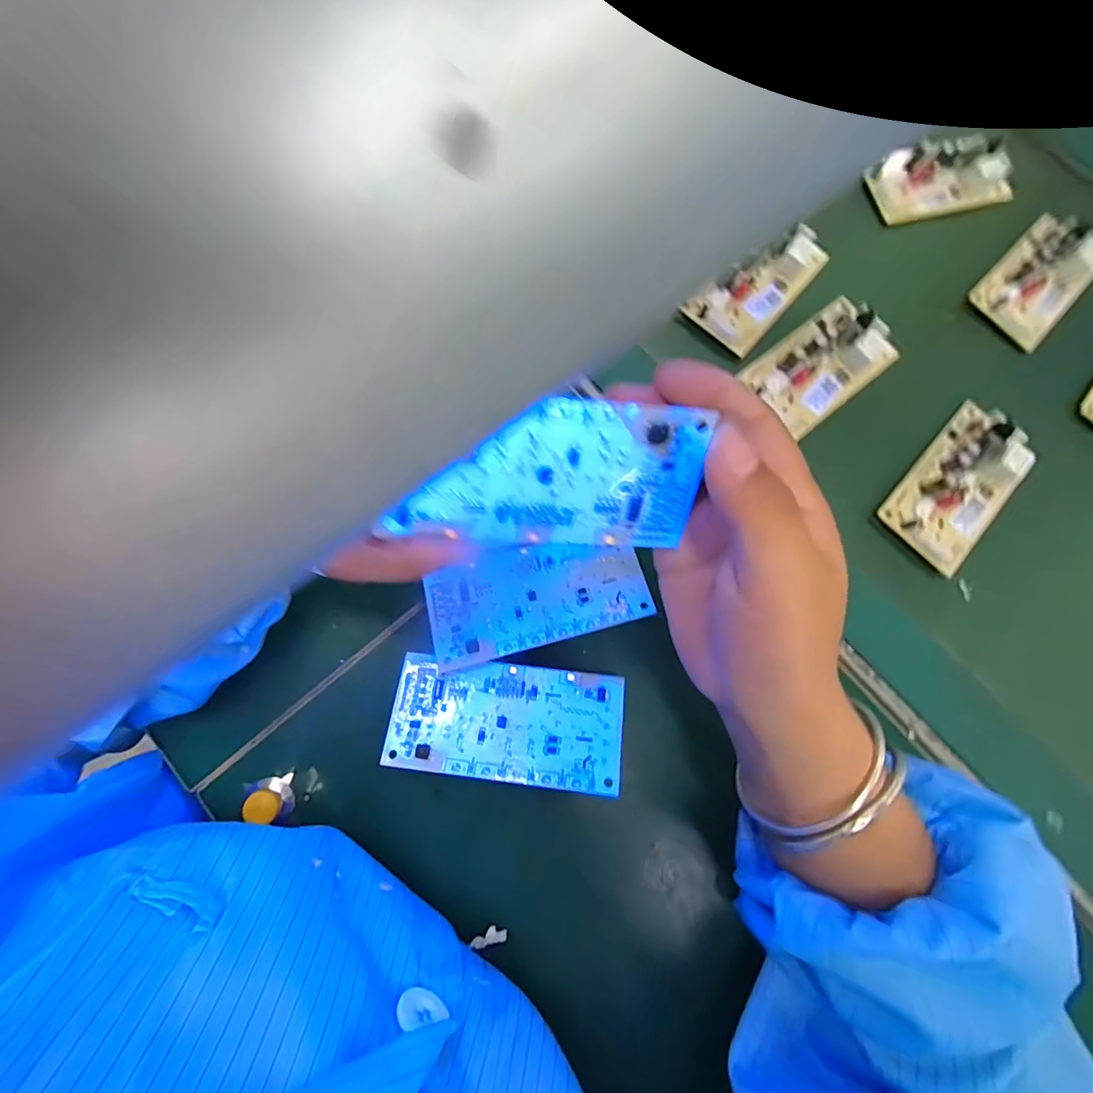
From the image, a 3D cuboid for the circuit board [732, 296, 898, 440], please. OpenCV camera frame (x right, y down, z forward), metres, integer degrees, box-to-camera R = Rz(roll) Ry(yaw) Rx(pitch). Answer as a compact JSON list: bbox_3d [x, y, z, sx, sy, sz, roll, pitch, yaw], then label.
[{"bbox_3d":[0.181,-0.120,0.324,0.097,0.020,0.057,-38,83,-11],"label":"circuit board"}]

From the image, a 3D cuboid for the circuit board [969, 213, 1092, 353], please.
[{"bbox_3d":[0.354,-0.193,0.355,0.057,0.011,0.107,44,79,6],"label":"circuit board"}]

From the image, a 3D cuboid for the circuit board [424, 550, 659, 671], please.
[{"bbox_3d":[-0.006,0.024,0.263,0.112,0.011,0.053,-13,79,-7],"label":"circuit board"}]

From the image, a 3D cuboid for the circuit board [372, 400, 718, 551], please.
[{"bbox_3d":[0.001,-0.024,0.175,0.106,0.055,0.004,1,35,-7],"label":"circuit board"}]

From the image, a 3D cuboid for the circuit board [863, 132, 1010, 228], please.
[{"bbox_3d":[0.295,-0.277,0.373,0.115,0.016,0.049,-15,79,-7],"label":"circuit board"}]

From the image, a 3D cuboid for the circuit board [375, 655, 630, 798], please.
[{"bbox_3d":[-0.019,0.087,0.250,0.113,0.004,0.055,7,65,2],"label":"circuit board"}]

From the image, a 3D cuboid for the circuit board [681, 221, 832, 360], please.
[{"bbox_3d":[0.145,-0.181,0.339,0.050,0.015,0.109,41,78,5],"label":"circuit board"}]

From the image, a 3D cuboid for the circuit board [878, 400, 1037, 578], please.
[{"bbox_3d":[0.259,-0.038,0.309,0.055,0.015,0.111,44,79,6],"label":"circuit board"}]

